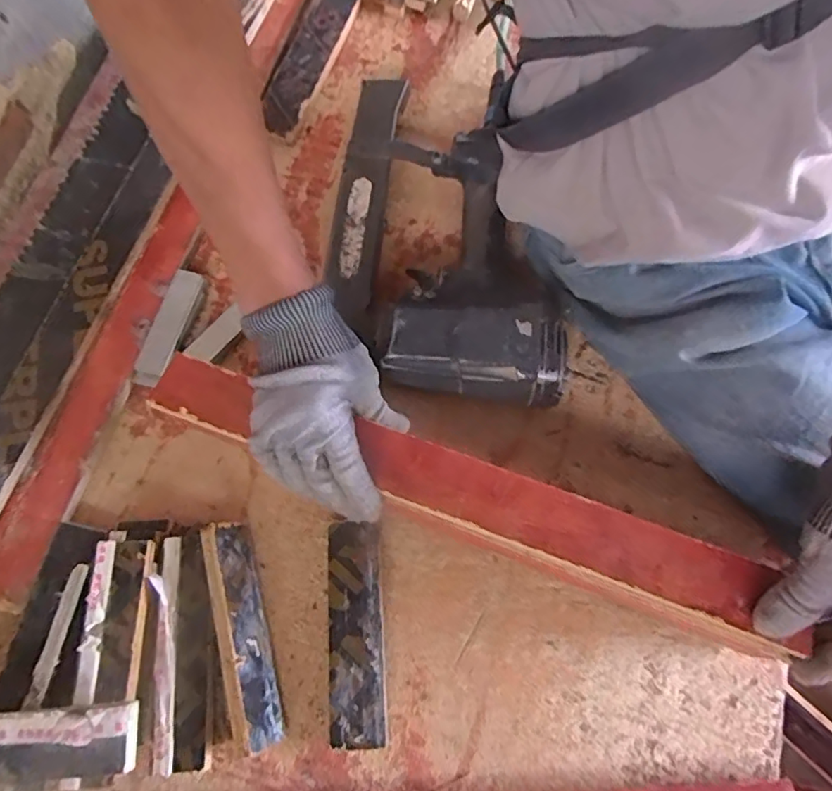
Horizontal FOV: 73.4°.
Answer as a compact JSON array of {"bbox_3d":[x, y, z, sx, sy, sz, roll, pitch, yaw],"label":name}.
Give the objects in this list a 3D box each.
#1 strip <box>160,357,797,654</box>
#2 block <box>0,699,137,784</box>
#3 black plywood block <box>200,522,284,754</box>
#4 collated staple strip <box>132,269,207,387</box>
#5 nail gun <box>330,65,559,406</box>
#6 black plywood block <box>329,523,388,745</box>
[{"bbox_3d":[0.023,0.071,0.414,0.485,0.020,0.058,21,74,8],"label":"strip"},{"bbox_3d":[-0.271,0.237,0.373,0.163,0.014,0.042,-6,73,2],"label":"block"},{"bbox_3d":[-0.131,0.177,0.422,0.014,0.043,0.159,-23,73,22],"label":"black plywood block"},{"bbox_3d":[-0.230,-0.063,0.520,0.030,0.011,0.113,13,75,8],"label":"collated staple strip"},{"bbox_3d":[0.008,-0.152,0.511,0.200,0.074,0.351,-5,72,0],"label":"nail gun"},{"bbox_3d":[-0.046,0.181,0.433,0.041,0.019,0.158,-4,73,3],"label":"black plywood block"}]

